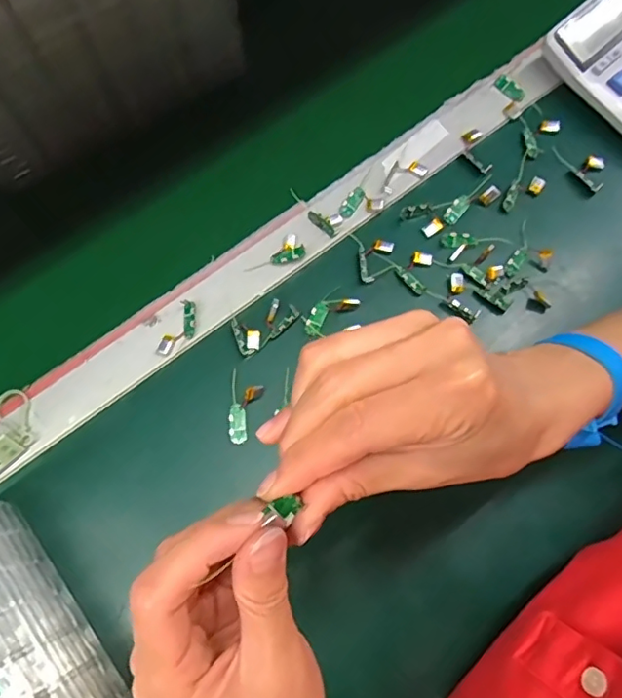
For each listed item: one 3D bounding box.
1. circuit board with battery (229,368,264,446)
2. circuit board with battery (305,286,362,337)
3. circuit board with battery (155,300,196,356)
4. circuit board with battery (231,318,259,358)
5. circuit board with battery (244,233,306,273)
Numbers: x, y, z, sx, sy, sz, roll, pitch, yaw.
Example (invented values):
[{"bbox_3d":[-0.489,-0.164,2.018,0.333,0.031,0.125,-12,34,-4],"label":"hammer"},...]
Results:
[{"bbox_3d":[-0.049,0.042,0.417,0.023,0.010,0.054,4,73,1],"label":"circuit board with battery"},{"bbox_3d":[0.014,-0.028,0.437,0.045,0.006,0.023,-43,78,-12],"label":"circuit board with battery"},{"bbox_3d":[-0.102,-0.015,0.437,0.021,0.005,0.047,25,74,7],"label":"circuit board with battery"},{"bbox_3d":[-0.049,-0.011,0.432,0.018,0.004,0.030,-21,74,-7],"label":"circuit board with battery"},{"bbox_3d":[-0.030,-0.074,0.453,0.049,0.007,0.023,-29,75,-9],"label":"circuit board with battery"}]

